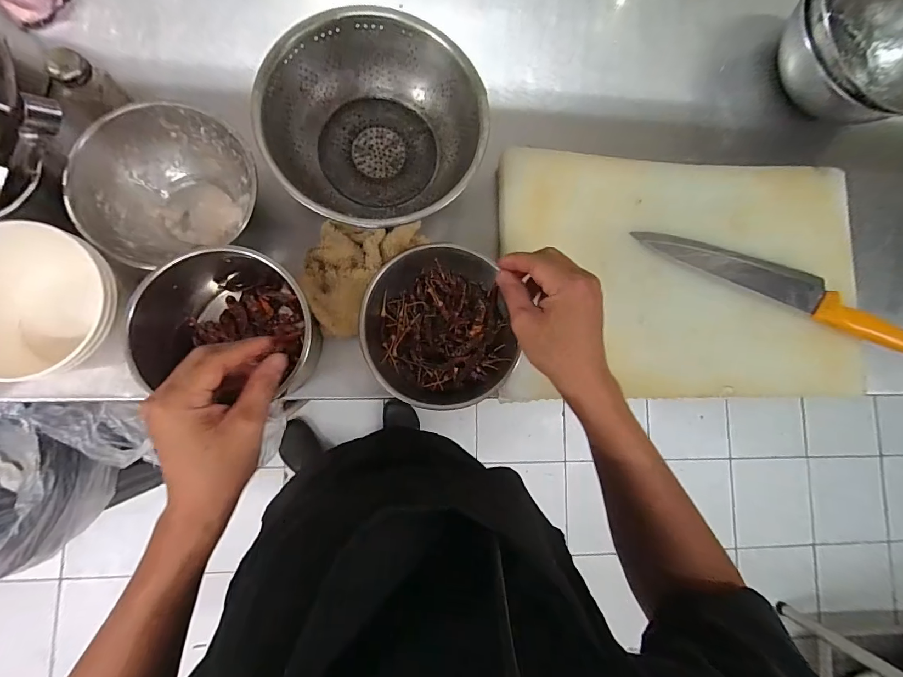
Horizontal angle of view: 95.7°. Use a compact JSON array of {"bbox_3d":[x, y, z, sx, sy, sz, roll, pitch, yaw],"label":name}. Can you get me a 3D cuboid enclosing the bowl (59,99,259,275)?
[{"bbox_3d":[-0.296,-0.161,0.438,0.165,0.077,0.144,-30,89,-9],"label":"bowl"}]

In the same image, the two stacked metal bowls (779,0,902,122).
[{"bbox_3d":[0.544,-0.386,0.555,0.211,0.113,0.211,43,81,-1],"label":"two stacked metal bowls"}]

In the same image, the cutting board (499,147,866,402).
[{"bbox_3d":[0.285,-0.077,0.509,0.446,0.039,0.300,0,91,-7],"label":"cutting board"}]

